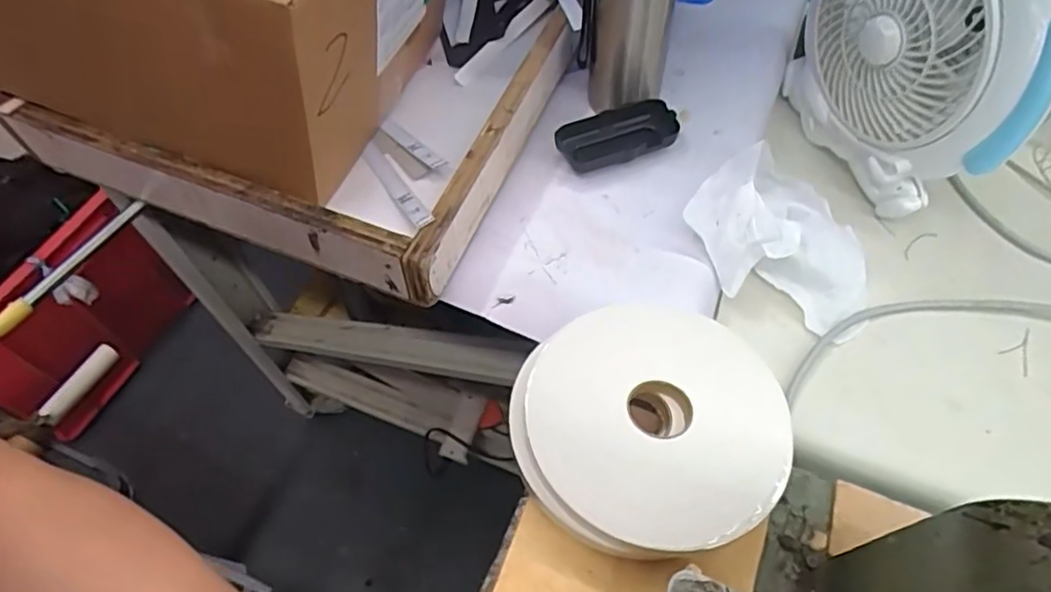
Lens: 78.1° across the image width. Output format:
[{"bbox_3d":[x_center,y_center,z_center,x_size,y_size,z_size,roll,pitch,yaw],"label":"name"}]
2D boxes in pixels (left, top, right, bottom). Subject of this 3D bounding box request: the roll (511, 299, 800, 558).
[{"bbox_3d":[0.082,0.084,0.422,0.173,0.048,0.157,-8,59,-6],"label":"roll"}]

